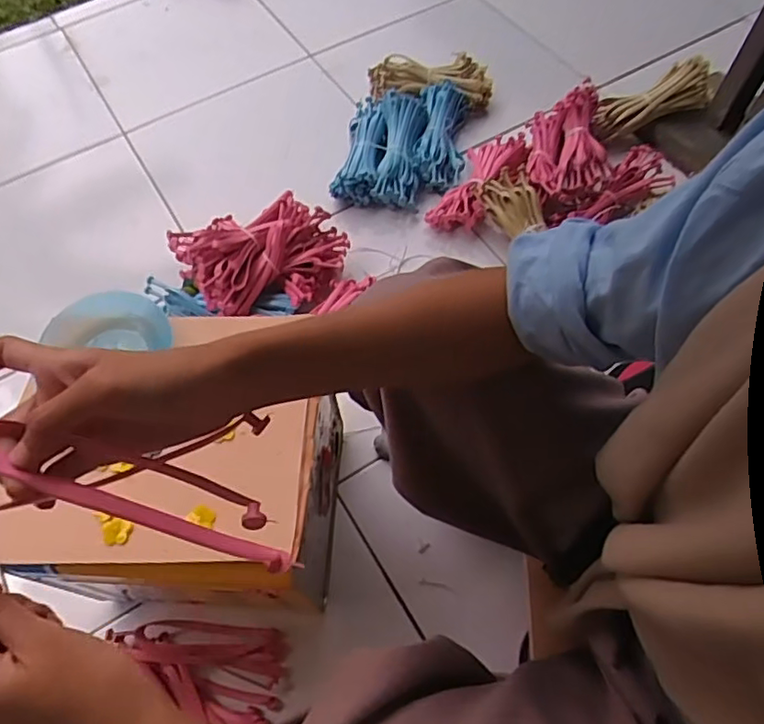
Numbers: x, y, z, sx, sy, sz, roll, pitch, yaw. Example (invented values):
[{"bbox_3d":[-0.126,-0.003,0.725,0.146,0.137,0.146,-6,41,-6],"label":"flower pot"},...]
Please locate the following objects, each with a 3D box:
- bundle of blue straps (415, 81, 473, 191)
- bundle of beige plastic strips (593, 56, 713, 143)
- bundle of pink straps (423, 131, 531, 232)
[{"bbox_3d":[0.101,-0.381,1.008,0.084,0.049,0.198,8,72,3],"label":"bundle of blue straps"},{"bbox_3d":[0.441,-0.430,0.979,0.181,0.066,0.047,-20,55,17],"label":"bundle of beige plastic strips"},{"bbox_3d":[0.156,-0.292,0.962,0.097,0.069,0.209,26,65,16],"label":"bundle of pink straps"}]

